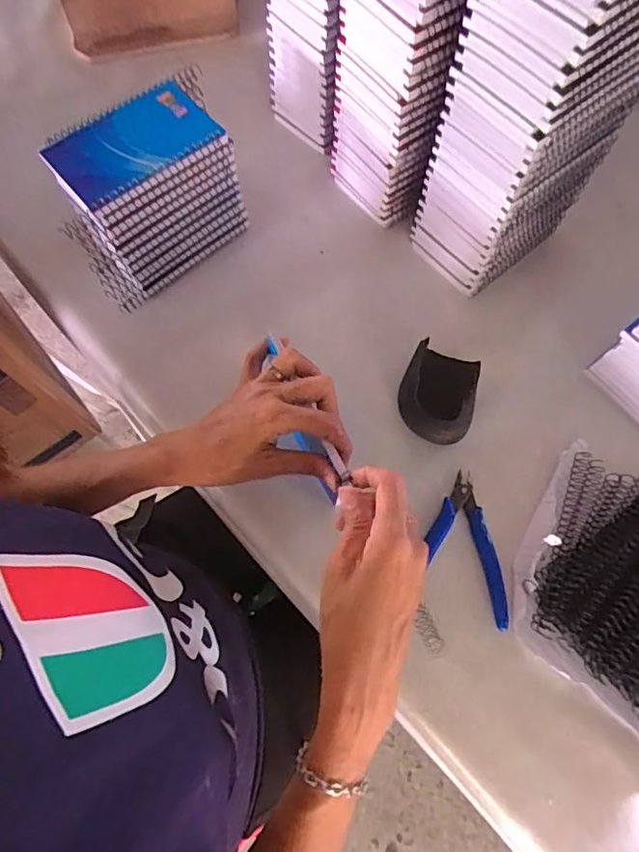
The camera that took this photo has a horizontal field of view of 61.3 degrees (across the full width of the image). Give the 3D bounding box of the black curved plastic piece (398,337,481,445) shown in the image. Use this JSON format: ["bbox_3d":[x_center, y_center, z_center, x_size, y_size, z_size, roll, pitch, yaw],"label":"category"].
[{"bbox_3d":[0.104,-0.028,0.479,0.062,0.029,0.085,17,71,7],"label":"black curved plastic piece"}]

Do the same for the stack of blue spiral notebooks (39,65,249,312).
[{"bbox_3d":[-0.151,-0.210,0.495,0.170,0.136,0.091,-41,74,-13],"label":"stack of blue spiral notebooks"}]

